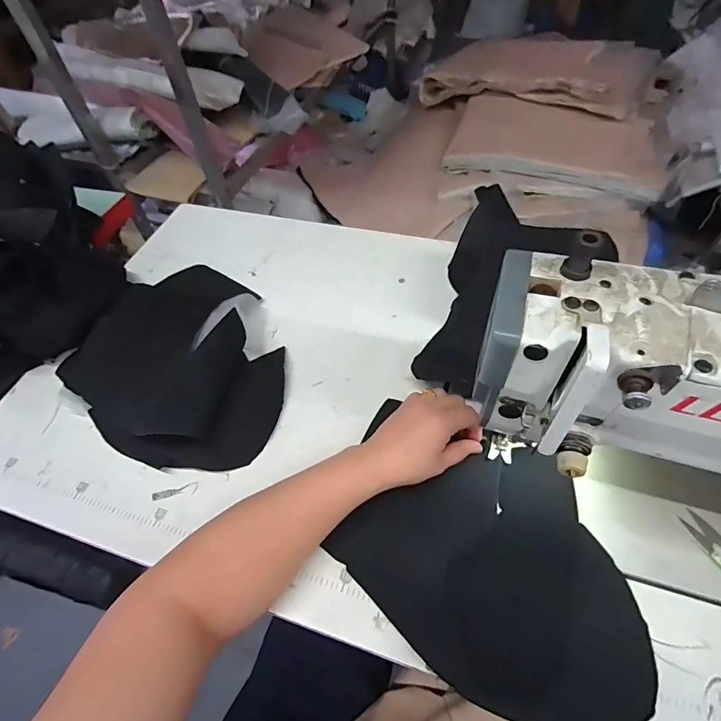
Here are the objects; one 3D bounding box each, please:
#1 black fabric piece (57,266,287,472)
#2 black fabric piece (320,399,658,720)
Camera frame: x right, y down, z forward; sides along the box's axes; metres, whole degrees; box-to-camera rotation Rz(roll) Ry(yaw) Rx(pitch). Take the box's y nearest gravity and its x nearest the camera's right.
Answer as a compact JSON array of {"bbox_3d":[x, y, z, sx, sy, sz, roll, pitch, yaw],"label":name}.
[{"bbox_3d":[-0.217,-0.012,0.520,0.314,0.065,0.244,35,64,27],"label":"black fabric piece"},{"bbox_3d":[0.117,0.171,0.380,0.263,0.013,0.205,23,59,21],"label":"black fabric piece"}]

